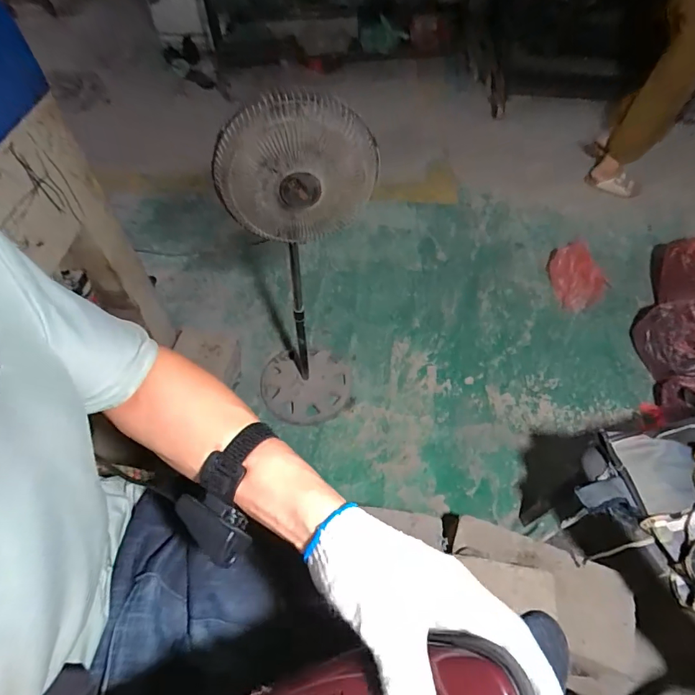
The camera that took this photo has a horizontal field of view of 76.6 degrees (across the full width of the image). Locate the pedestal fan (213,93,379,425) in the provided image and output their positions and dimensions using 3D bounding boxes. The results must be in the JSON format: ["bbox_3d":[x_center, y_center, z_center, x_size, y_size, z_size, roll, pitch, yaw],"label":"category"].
[{"bbox_3d":[-0.096,-0.145,1.063,0.263,0.934,0.290,-5,52,-3],"label":"pedestal fan"}]

